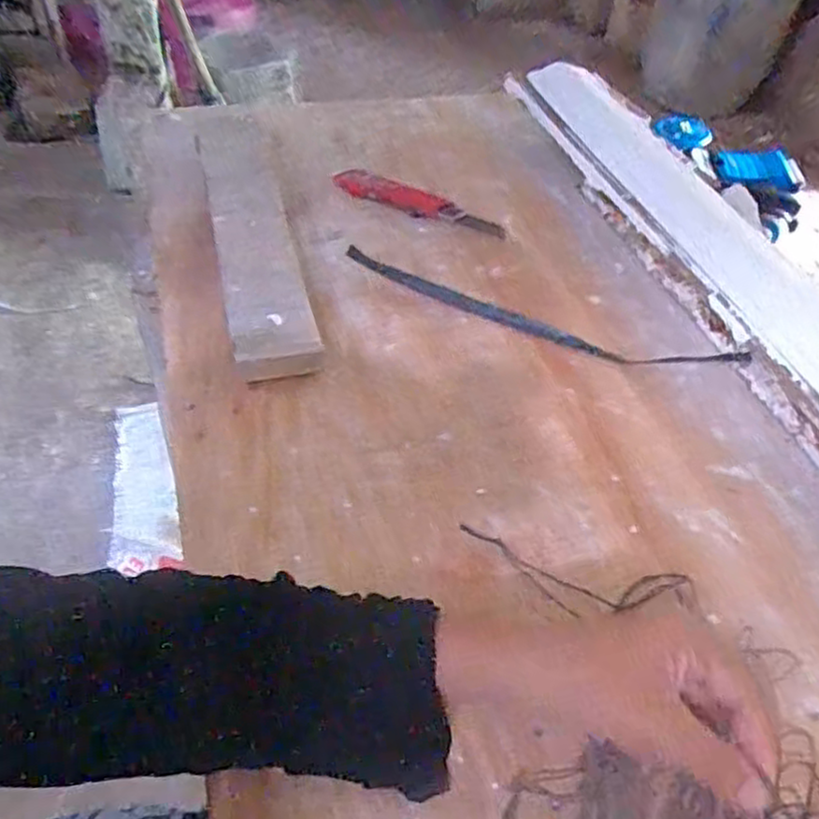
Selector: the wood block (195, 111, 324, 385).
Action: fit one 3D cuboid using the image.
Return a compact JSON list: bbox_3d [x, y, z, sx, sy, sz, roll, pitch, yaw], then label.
[{"bbox_3d":[-0.146,-0.168,0.662,0.064,0.034,0.376,-9,49,-14],"label":"wood block"}]

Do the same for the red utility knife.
[{"bbox_3d":[0.008,-0.205,0.720,0.179,0.014,0.035,22,49,14],"label":"red utility knife"}]

